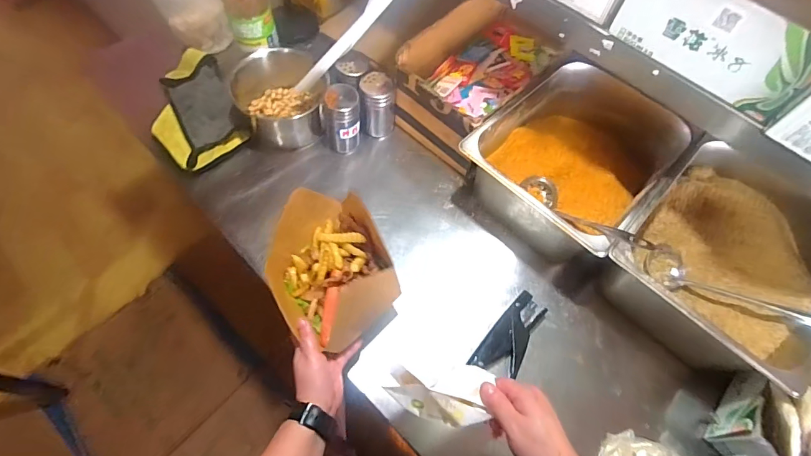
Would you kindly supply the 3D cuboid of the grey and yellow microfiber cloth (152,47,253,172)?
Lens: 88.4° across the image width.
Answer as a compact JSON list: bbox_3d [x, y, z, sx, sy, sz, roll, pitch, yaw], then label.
[{"bbox_3d":[-0.409,-0.230,0.797,0.165,0.058,0.247,-28,67,-17],"label":"grey and yellow microfiber cloth"}]

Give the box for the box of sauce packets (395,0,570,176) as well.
[{"bbox_3d":[0.154,-0.297,0.802,0.211,0.155,0.342,39,66,17],"label":"box of sauce packets"}]

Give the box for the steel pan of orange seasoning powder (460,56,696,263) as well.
[{"bbox_3d":[0.278,-0.115,0.711,0.255,0.125,0.314,40,67,17],"label":"steel pan of orange seasoning powder"}]

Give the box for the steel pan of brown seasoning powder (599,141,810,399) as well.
[{"bbox_3d":[0.484,0.055,0.645,0.279,0.150,0.334,41,67,18],"label":"steel pan of brown seasoning powder"}]

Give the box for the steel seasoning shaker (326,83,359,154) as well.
[{"bbox_3d":[-0.114,-0.197,0.766,0.063,0.129,0.052,-1,62,-4],"label":"steel seasoning shaker"}]

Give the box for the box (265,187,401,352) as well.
[{"bbox_3d":[-0.115,0.059,0.615,0.167,0.083,0.220,-20,65,-13],"label":"box"}]

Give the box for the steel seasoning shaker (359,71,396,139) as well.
[{"bbox_3d":[-0.052,-0.232,0.795,0.064,0.115,0.056,3,61,-2],"label":"steel seasoning shaker"}]

